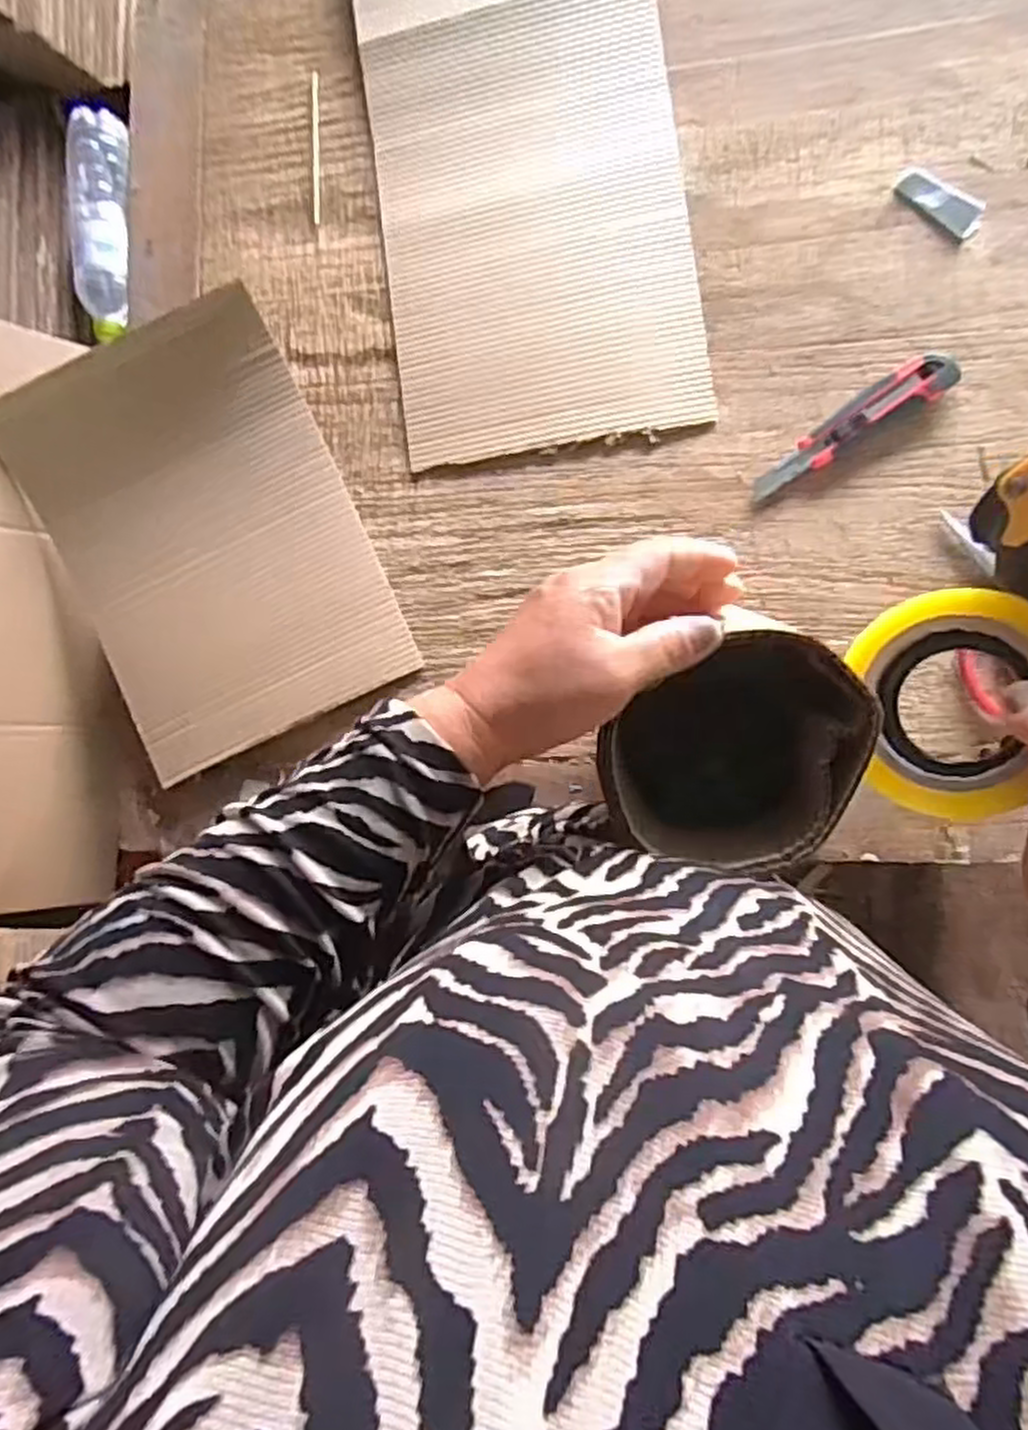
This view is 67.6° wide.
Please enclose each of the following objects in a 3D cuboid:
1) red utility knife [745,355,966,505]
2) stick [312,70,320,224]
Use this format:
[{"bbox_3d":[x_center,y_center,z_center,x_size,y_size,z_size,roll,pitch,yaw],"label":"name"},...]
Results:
[{"bbox_3d":[0.291,-0.251,0.663,0.185,0.015,0.039,-32,85,6],"label":"red utility knife"},{"bbox_3d":[-0.199,-0.572,0.774,0.008,0.008,0.150,0,89,8],"label":"stick"}]

